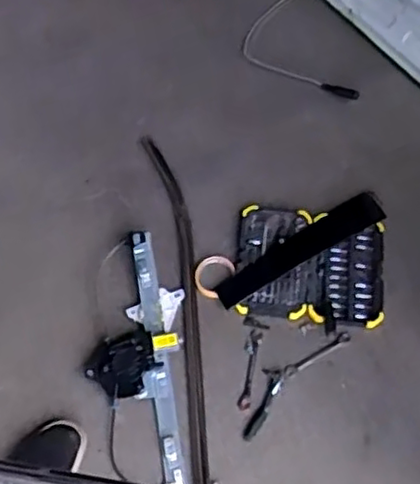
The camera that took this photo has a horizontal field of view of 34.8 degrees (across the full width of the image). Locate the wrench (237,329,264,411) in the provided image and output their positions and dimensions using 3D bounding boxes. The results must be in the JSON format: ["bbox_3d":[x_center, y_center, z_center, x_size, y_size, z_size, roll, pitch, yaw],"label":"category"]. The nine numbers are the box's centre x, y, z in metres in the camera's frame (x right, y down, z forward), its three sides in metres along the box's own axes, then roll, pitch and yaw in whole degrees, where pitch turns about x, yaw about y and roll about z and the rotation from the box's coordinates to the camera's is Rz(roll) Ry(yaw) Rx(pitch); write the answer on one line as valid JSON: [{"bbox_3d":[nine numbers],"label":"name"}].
[{"bbox_3d":[0.081,0.259,1.368,0.030,0.008,0.167,11,62,5],"label":"wrench"}]

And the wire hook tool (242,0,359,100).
[{"bbox_3d":[0.215,-0.495,1.760,0.228,0.040,0.404,-22,64,-12],"label":"wire hook tool"}]

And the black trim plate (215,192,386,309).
[{"bbox_3d":[0.201,0.013,1.467,0.416,0.012,0.074,-29,66,-15],"label":"black trim plate"}]

